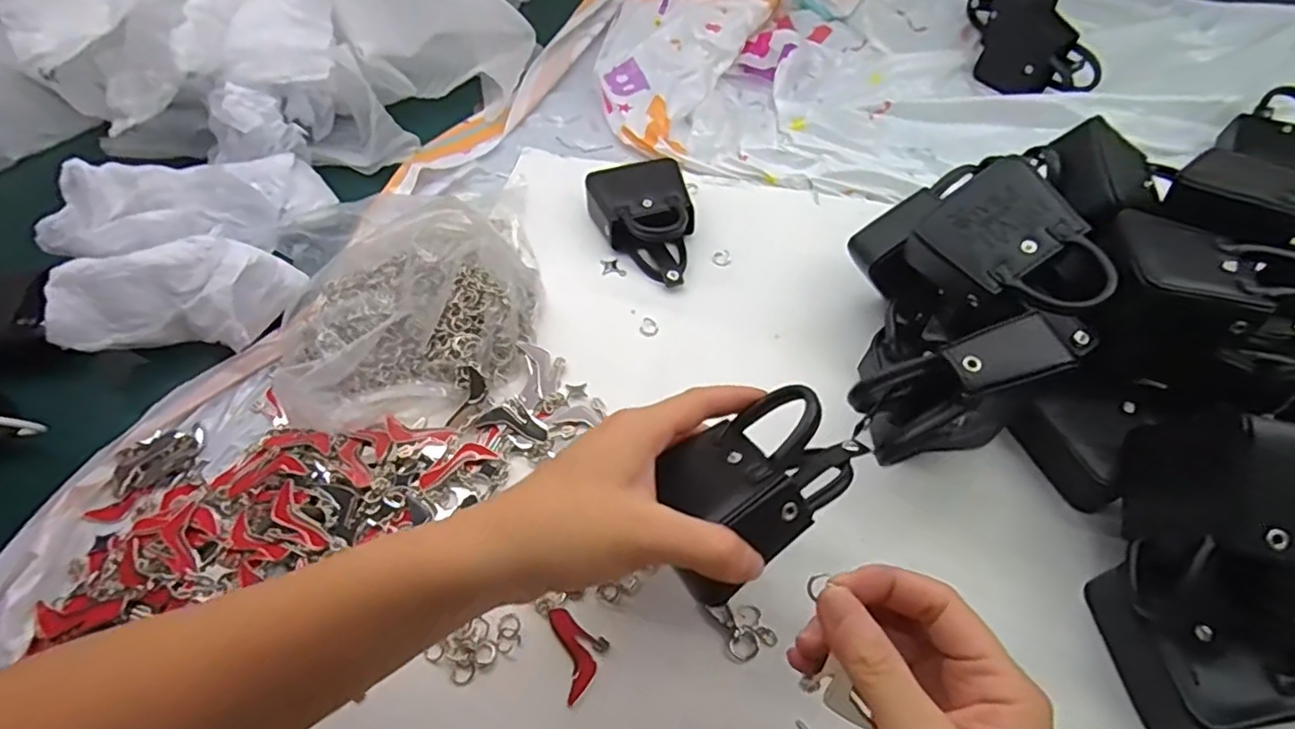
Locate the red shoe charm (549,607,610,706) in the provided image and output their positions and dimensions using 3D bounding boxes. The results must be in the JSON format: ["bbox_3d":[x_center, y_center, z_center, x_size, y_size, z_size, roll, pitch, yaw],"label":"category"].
[{"bbox_3d":[-0.042,0.148,0.326,0.036,0.004,0.033,30,60,20],"label":"red shoe charm"}]

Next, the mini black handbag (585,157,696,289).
[{"bbox_3d":[-0.003,-0.108,0.488,0.076,0.036,0.107,-11,55,-7],"label":"mini black handbag"}]

